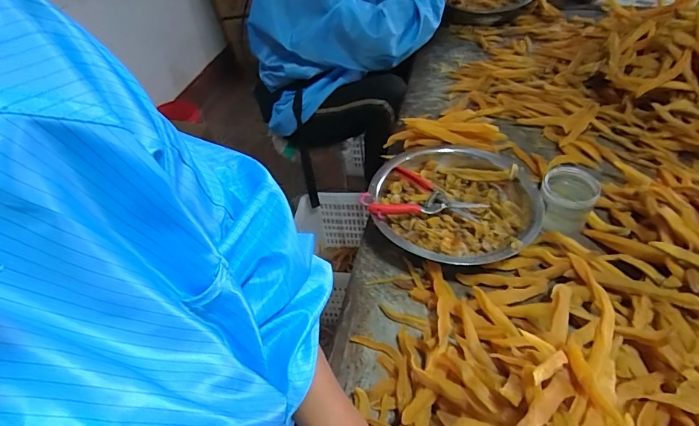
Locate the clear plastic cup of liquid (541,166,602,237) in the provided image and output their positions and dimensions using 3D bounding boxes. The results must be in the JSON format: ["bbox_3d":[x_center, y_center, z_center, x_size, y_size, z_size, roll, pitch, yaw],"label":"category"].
[{"bbox_3d":[0.360,-0.021,0.686,0.081,0.074,0.082,-3,46,3],"label":"clear plastic cup of liquid"}]

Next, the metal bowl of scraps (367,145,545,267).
[{"bbox_3d":[0.179,-0.016,0.705,0.264,0.065,0.276,-3,46,3],"label":"metal bowl of scraps"}]

